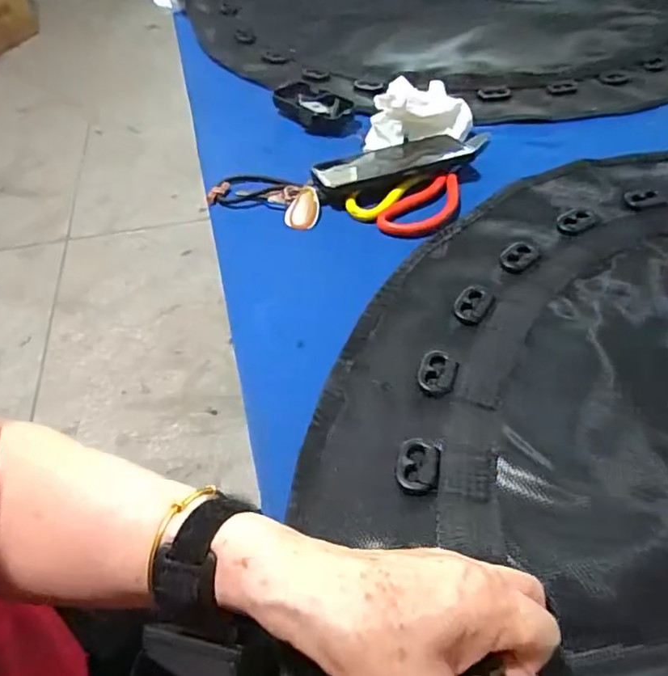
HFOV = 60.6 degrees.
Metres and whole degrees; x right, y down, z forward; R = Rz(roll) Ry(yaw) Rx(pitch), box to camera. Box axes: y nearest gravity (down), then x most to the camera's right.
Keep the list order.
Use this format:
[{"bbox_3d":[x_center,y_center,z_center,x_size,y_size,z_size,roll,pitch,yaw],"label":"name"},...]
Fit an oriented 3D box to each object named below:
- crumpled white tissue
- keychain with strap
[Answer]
[{"bbox_3d":[0.091,-0.258,0.650,0.120,0.057,0.076,-20,50,-15],"label":"crumpled white tissue"},{"bbox_3d":[-0.070,-0.147,0.593,0.120,0.024,0.047,15,50,16],"label":"keychain with strap"}]

